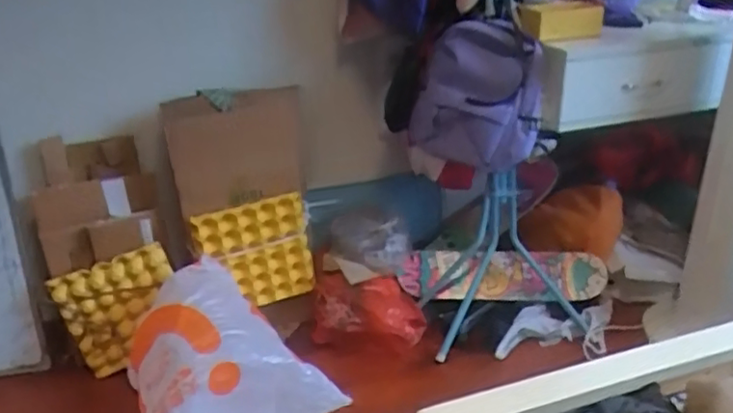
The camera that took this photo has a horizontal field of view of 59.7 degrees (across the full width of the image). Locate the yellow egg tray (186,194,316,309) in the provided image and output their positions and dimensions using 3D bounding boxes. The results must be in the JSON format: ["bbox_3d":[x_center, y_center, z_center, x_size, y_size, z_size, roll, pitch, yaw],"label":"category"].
[{"bbox_3d":[-0.294,0.133,1.699,0.296,0.278,0.059,-10,26,-16],"label":"yellow egg tray"}]

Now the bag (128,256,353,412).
[{"bbox_3d":[-0.345,0.351,1.509,0.412,0.284,0.443,-19,29,-32],"label":"bag"}]

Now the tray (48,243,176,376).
[{"bbox_3d":[-0.622,0.265,1.631,0.301,0.279,0.049,-23,8,-3],"label":"tray"}]

